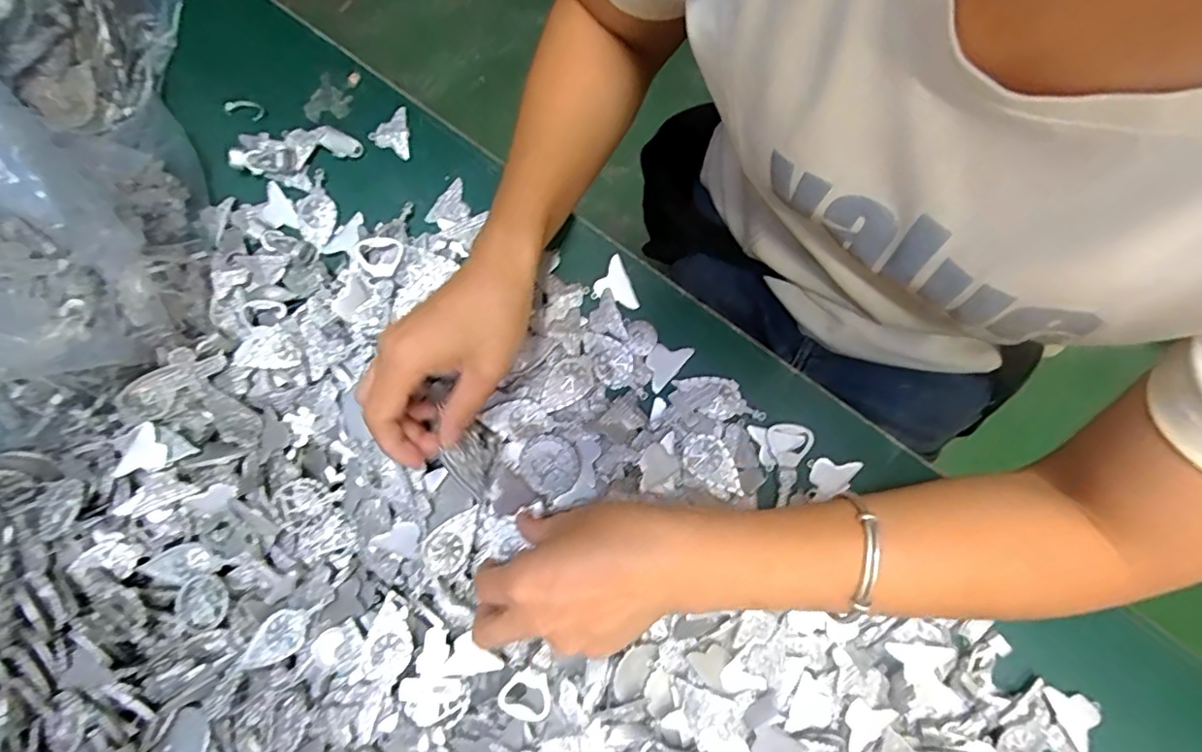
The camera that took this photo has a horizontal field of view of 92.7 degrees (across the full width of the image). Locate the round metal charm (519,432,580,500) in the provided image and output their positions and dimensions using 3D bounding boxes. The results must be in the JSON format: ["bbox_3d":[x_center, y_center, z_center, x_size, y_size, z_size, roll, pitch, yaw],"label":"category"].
[{"bbox_3d":[-0.032,0.054,0.353,0.035,0.004,0.037,1,96,9],"label":"round metal charm"}]

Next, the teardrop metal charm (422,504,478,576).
[{"bbox_3d":[-0.088,0.099,0.344,0.041,0.004,0.025,-44,98,-26],"label":"teardrop metal charm"}]

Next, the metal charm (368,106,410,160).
[{"bbox_3d":[-0.141,-0.166,0.397,0.030,0.008,0.028,-39,84,0],"label":"metal charm"}]

